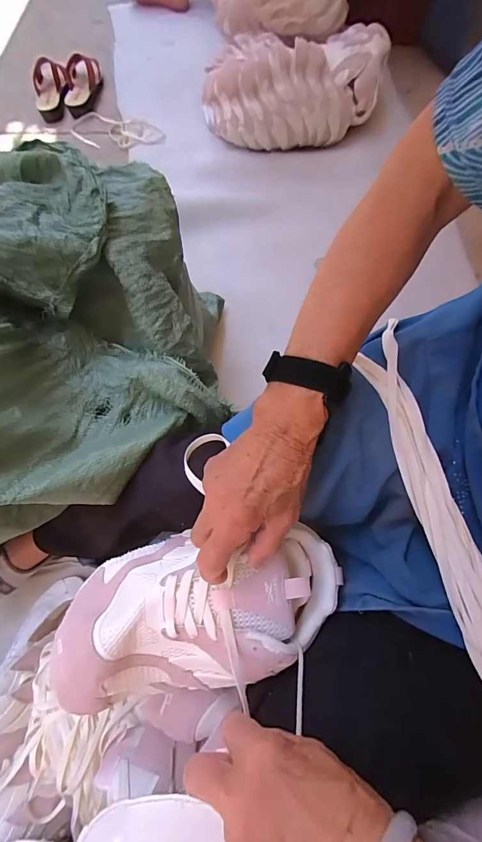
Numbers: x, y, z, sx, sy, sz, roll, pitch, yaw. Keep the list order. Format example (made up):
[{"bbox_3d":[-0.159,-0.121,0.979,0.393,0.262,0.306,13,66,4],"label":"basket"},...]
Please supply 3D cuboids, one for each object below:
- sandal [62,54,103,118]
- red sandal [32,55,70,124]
[{"bbox_3d":[-0.466,-0.977,1.088,0.100,0.055,0.205,-3,70,-3],"label":"sandal"},{"bbox_3d":[-0.557,-0.970,1.086,0.106,0.052,0.218,-11,71,-6],"label":"red sandal"}]

